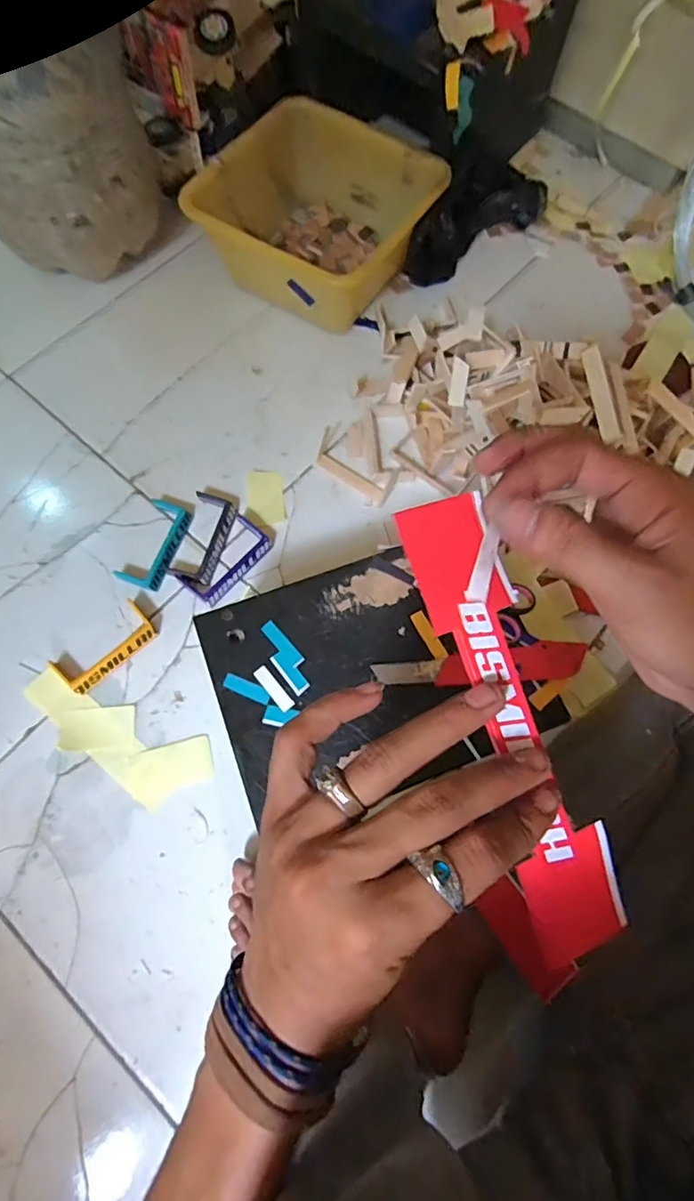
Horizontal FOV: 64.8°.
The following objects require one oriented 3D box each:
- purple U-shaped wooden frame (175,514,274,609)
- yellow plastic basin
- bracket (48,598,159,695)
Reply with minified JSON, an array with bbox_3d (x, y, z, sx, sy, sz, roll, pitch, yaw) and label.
[{"bbox_3d":[-0.141,-0.048,0.639,0.052,0.010,0.106,38,75,10],"label":"purple U-shaped wooden frame"},{"bbox_3d":[-0.044,-0.512,0.739,0.245,0.112,0.260,37,75,10],"label":"yellow plastic basin"},{"bbox_3d":[-0.267,0.051,0.606,0.107,0.017,0.050,-43,78,-14],"label":"bracket"}]

